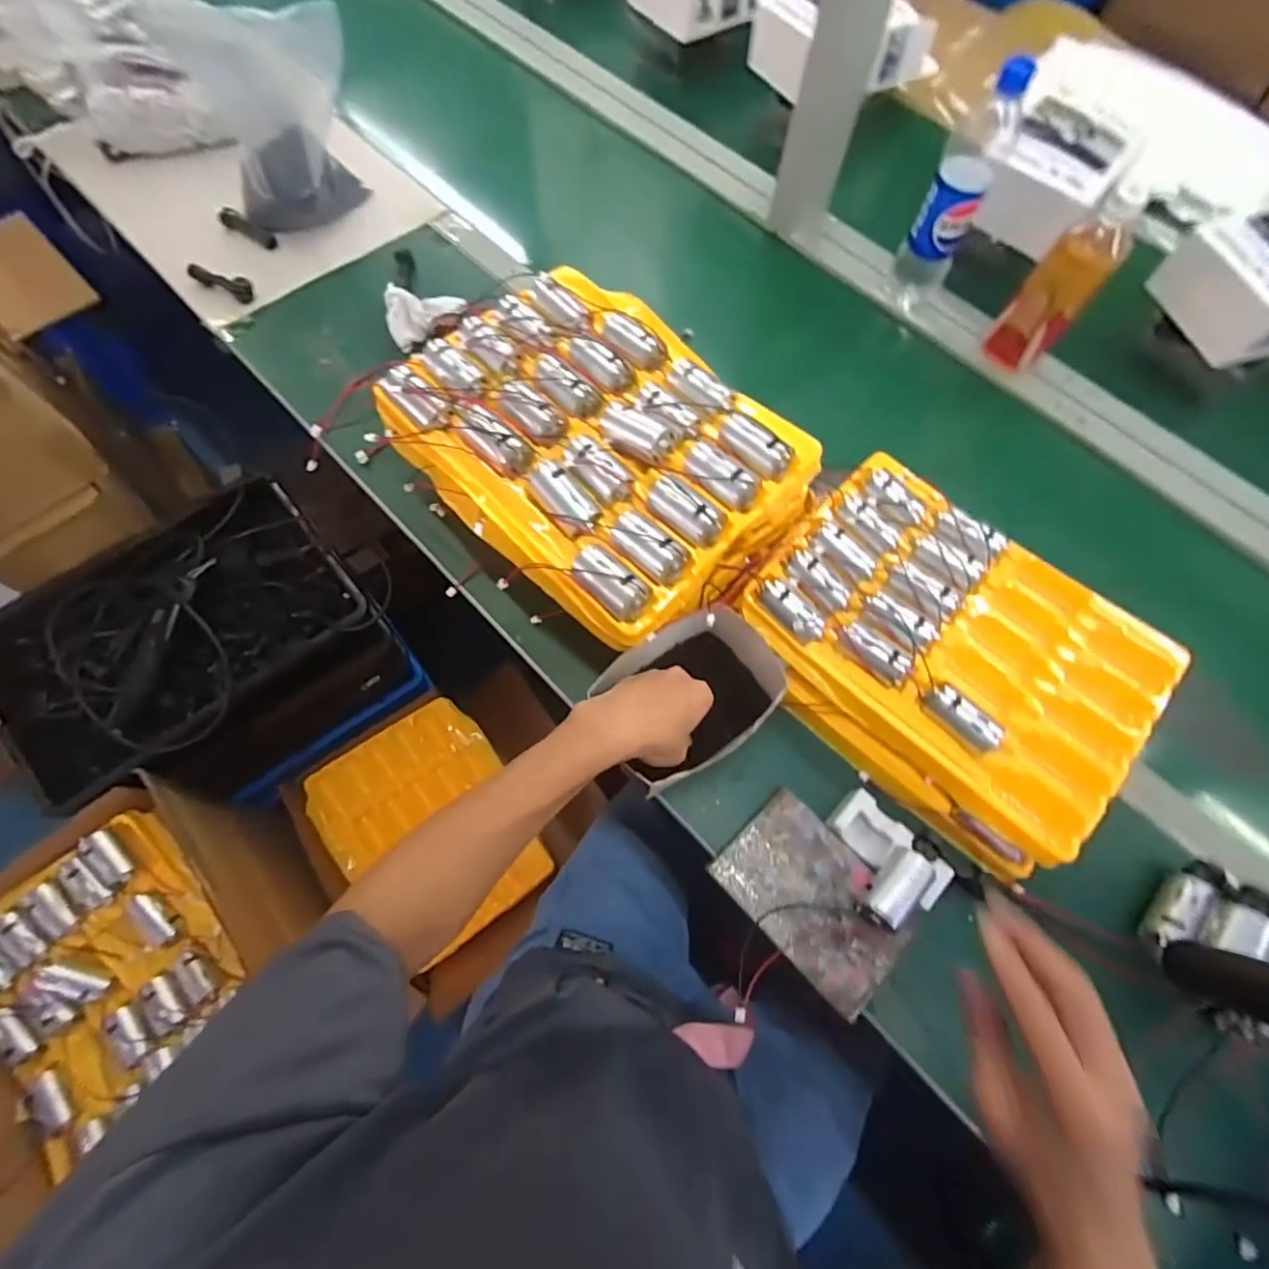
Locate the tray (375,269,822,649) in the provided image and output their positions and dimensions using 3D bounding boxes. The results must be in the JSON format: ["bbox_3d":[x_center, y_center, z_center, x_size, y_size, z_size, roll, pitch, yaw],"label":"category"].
[{"bbox_3d":[-0.033,-0.174,0.530,0.335,0.088,0.272,42,72,13],"label":"tray"}]

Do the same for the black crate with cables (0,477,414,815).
[{"bbox_3d":[-0.597,0.026,0.822,0.434,0.198,0.279,-38,74,-16],"label":"black crate with cables"}]

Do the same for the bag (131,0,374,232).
[{"bbox_3d":[-0.414,-0.607,0.693,0.181,0.188,0.104,-23,71,-12],"label":"bag"}]

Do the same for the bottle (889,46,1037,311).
[{"bbox_3d":[0.362,-0.494,0.657,0.063,0.230,0.079,30,70,9],"label":"bottle"}]

